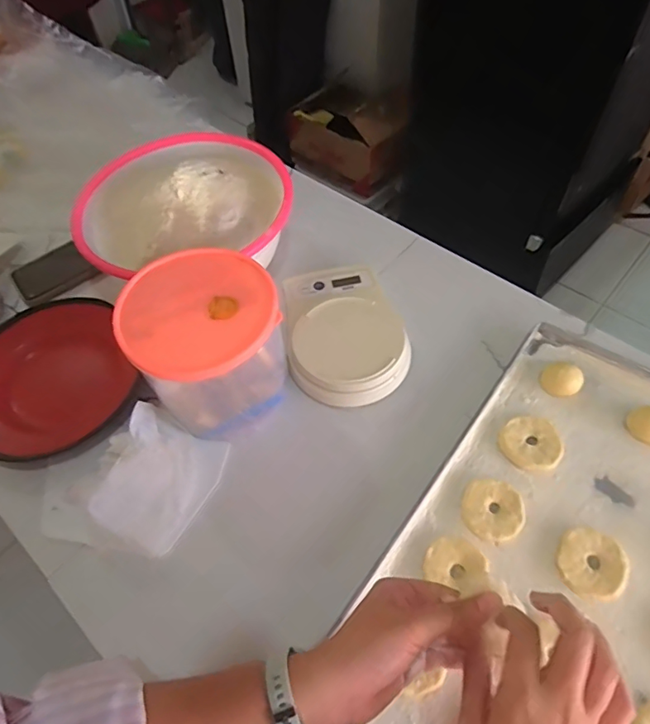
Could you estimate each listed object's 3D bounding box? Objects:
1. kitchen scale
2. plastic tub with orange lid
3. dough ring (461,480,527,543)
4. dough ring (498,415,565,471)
[{"bbox_3d":[0.018,-0.041,0.597,0.129,0.038,0.188,-13,58,-6],"label":"kitchen scale"},{"bbox_3d":[-0.117,-0.016,0.530,0.136,0.145,0.136,-1,58,2],"label":"plastic tub with orange lid"},{"bbox_3d":[0.162,0.143,0.491,0.057,0.008,0.056,-1,58,2],"label":"dough ring"},{"bbox_3d":[0.215,0.083,0.529,0.060,0.007,0.059,-1,58,2],"label":"dough ring"}]

